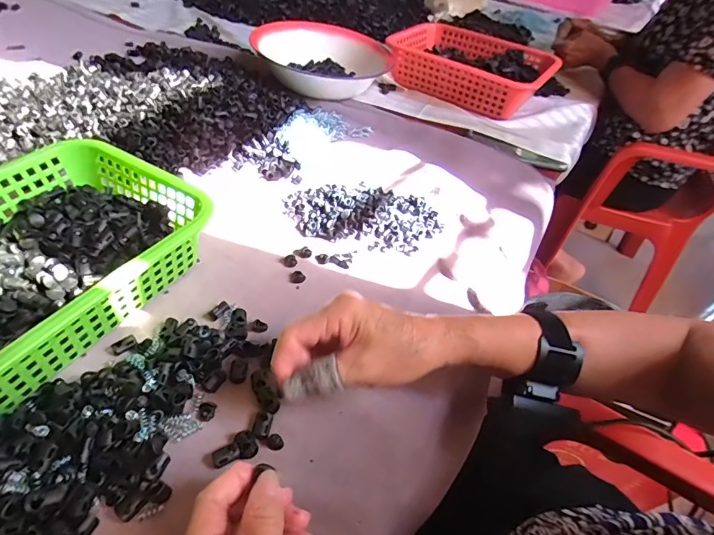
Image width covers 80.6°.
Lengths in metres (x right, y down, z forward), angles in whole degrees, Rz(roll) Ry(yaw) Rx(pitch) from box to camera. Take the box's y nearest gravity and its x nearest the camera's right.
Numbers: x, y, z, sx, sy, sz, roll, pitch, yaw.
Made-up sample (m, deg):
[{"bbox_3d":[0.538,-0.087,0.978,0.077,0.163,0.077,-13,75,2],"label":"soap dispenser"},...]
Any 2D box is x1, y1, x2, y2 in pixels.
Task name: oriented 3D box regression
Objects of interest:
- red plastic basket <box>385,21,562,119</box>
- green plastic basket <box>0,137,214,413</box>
[{"bbox_3d":[0.229,-0.418,0.858,0.302,0.074,0.258,26,48,17],"label":"red plastic basket"},{"bbox_3d":[-0.297,0.005,0.374,0.201,0.081,0.285,26,48,19],"label":"green plastic basket"}]

